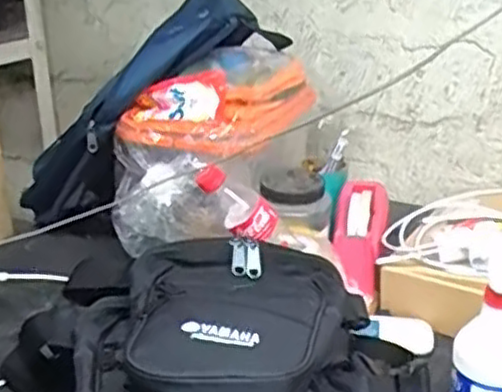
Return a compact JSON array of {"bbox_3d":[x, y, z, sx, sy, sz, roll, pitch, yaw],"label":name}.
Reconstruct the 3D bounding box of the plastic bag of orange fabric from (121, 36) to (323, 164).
[{"bbox_3d":[-0.039,-0.142,1.026,0.201,0.082,0.268,9,24,26],"label":"plastic bag of orange fabric"}]

